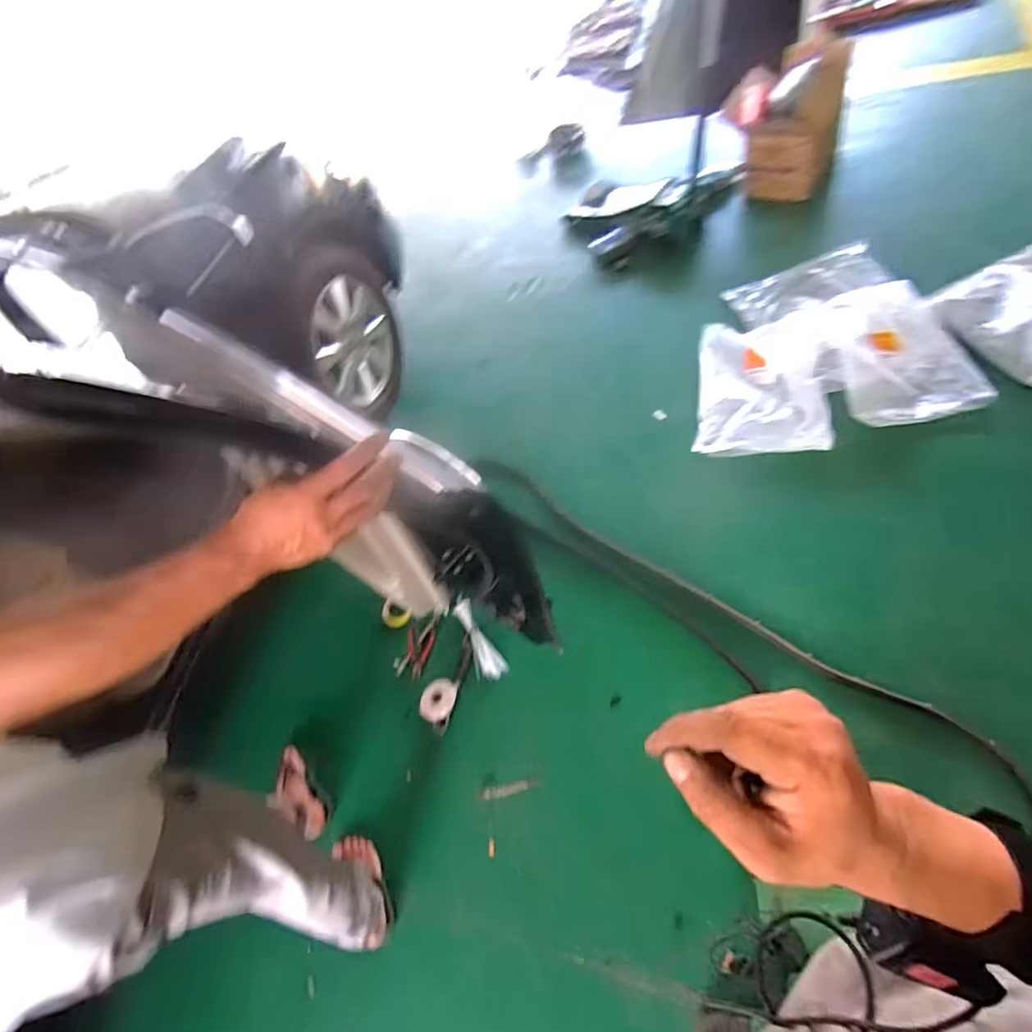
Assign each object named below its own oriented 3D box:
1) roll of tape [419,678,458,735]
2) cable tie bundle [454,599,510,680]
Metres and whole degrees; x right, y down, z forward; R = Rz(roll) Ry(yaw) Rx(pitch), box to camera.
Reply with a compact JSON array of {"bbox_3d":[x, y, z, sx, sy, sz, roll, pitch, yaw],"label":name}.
[{"bbox_3d":[-0.217,0.512,1.559,0.094,0.023,0.138,17,64,9],"label":"roll of tape"},{"bbox_3d":[-0.113,0.352,1.621,0.085,0.022,0.245,-26,66,-12],"label":"cable tie bundle"}]

